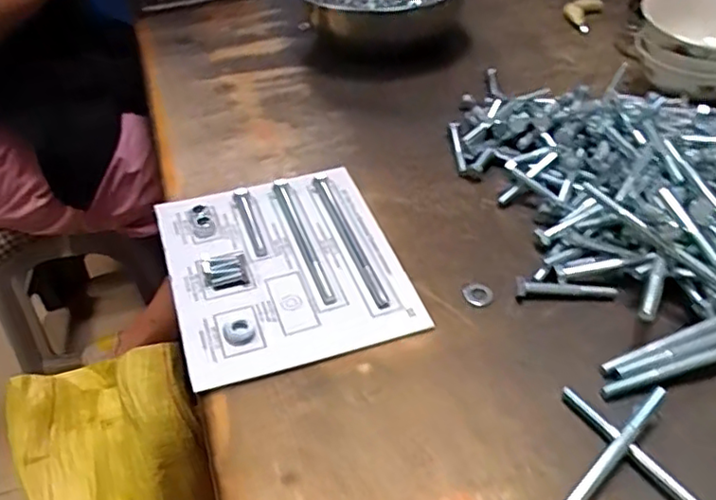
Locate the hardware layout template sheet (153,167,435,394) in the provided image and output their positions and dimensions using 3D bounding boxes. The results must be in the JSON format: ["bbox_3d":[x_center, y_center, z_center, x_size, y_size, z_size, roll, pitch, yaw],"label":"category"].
[{"bbox_3d":[-0.065,0.009,0.545,0.189,0.013,0.218,-14,44,-13],"label":"hardware layout template sheet"}]

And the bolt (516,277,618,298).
[{"bbox_3d":[0.171,0.034,0.511,0.081,0.011,0.014,2,43,4],"label":"bolt"}]

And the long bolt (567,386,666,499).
[{"bbox_3d":[0.151,0.140,0.392,0.152,0.019,0.010,-34,51,-30],"label":"long bolt"}]

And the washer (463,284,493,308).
[{"bbox_3d":[0.100,0.037,0.518,0.022,0.007,0.021,-9,43,-8],"label":"washer"}]

